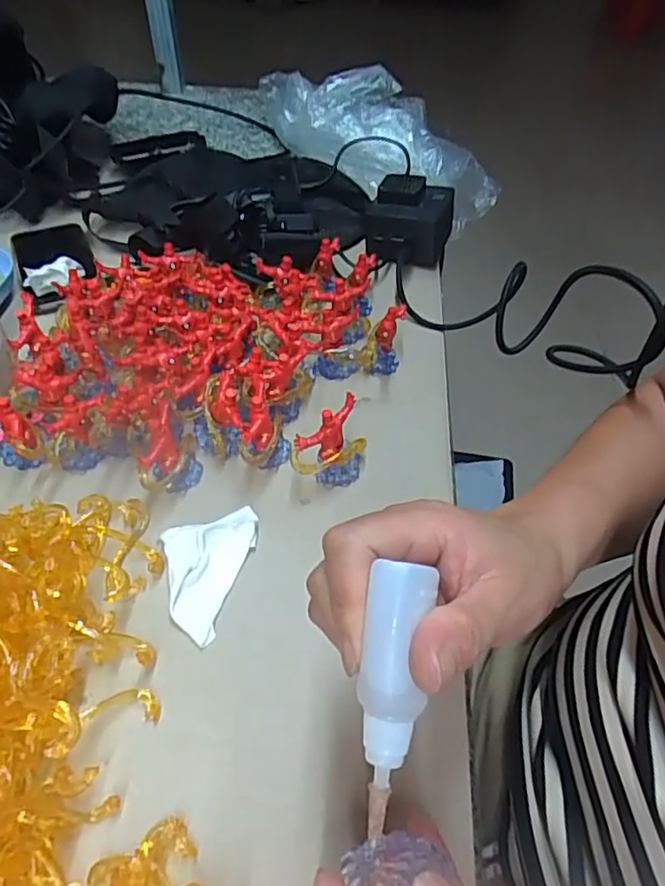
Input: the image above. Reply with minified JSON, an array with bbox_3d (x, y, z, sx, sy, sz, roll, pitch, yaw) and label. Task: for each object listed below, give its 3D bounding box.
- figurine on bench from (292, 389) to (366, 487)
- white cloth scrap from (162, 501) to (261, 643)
[{"bbox_3d":[0.000,0.004,0.381,0.052,0.050,0.029,-29,56,-28],"label":"figurine on bench"},{"bbox_3d":[-0.066,0.075,0.340,0.055,0.013,0.072,-10,49,-15],"label":"white cloth scrap"}]

